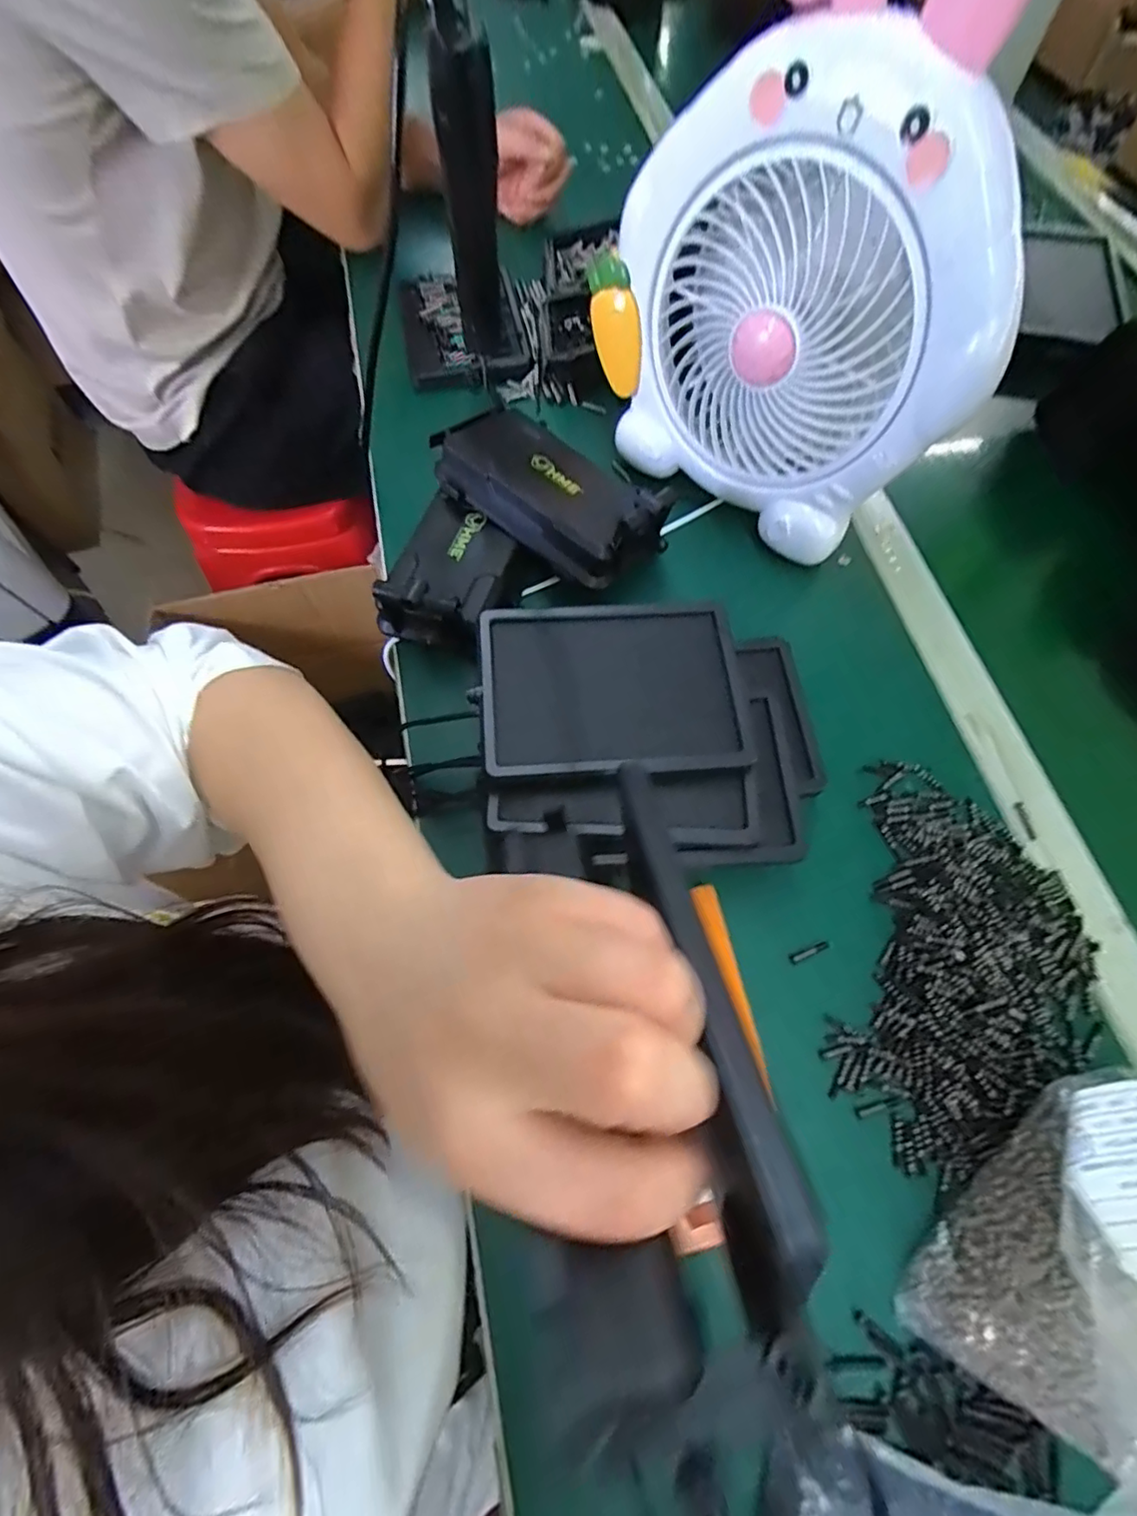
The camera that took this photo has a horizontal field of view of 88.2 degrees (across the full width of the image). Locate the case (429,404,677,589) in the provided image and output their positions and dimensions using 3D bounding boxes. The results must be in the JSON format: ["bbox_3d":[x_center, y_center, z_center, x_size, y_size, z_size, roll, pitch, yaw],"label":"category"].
[{"bbox_3d":[-0.013,-0.203,0.460,0.188,0.065,0.095,34,71,13],"label":"case"}]

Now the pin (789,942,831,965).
[{"bbox_3d":[0.152,0.122,0.368,0.027,0.004,0.006,-20,69,-8],"label":"pin"}]

